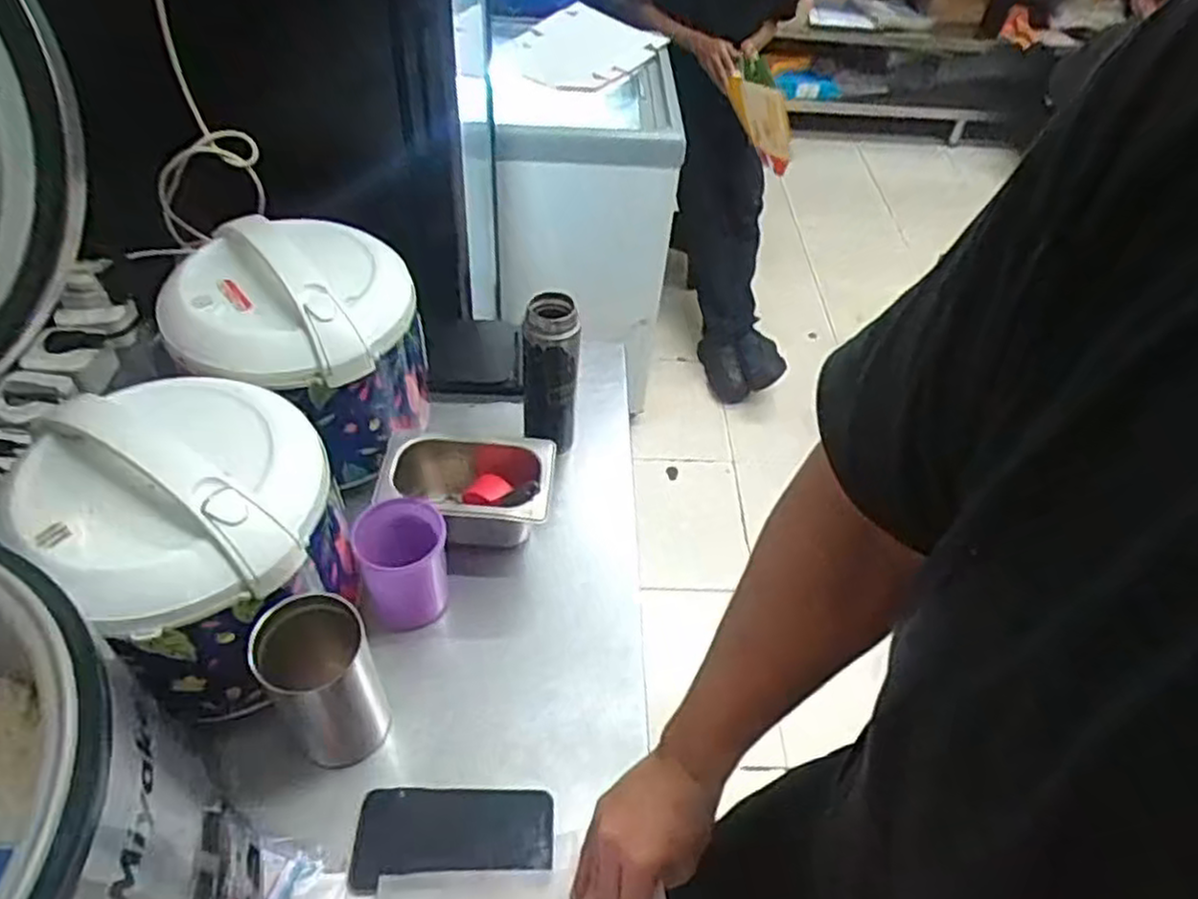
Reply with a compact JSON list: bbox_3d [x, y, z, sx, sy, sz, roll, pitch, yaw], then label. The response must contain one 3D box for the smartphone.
[{"bbox_3d":[-0.123,0.327,0.653,0.165,0.004,0.075,0,48,-6],"label":"smartphone"}]

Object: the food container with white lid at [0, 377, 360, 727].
[{"bbox_3d":[-0.349,0.078,0.669,0.217,0.219,0.207,3,48,-3],"label":"food container with white lid"}]

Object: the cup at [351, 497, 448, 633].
[{"bbox_3d":[-0.196,0.116,0.770,0.083,0.117,0.078,3,48,-3],"label":"cup"}]

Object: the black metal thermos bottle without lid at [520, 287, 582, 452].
[{"bbox_3d":[-0.055,-0.085,0.895,0.063,0.199,0.056,5,48,-1],"label":"black metal thermos bottle without lid"}]

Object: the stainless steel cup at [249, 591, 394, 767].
[{"bbox_3d":[-0.236,0.201,0.661,0.083,0.165,0.087,3,48,-3],"label":"stainless steel cup"}]

